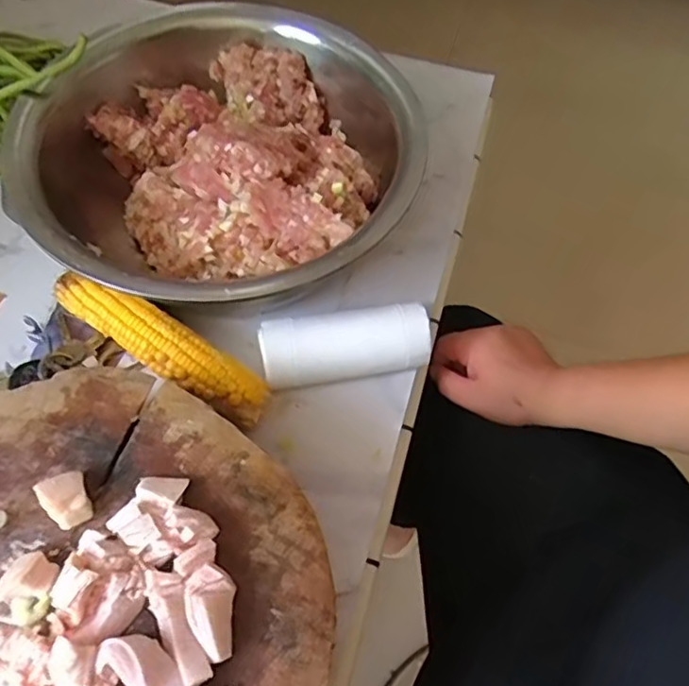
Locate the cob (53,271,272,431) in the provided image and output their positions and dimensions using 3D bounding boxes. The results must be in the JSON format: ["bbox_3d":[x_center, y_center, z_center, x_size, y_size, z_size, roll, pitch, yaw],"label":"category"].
[{"bbox_3d":[-0.137,0.002,0.443,0.185,0.042,0.037,30,63,13],"label":"cob"}]

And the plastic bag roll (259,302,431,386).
[{"bbox_3d":[0.000,0.004,0.454,0.122,0.039,0.043,-8,61,-8],"label":"plastic bag roll"}]

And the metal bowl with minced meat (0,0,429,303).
[{"bbox_3d":[-0.103,-0.152,0.495,0.301,0.105,0.308,2,60,-3],"label":"metal bowl with minced meat"}]

